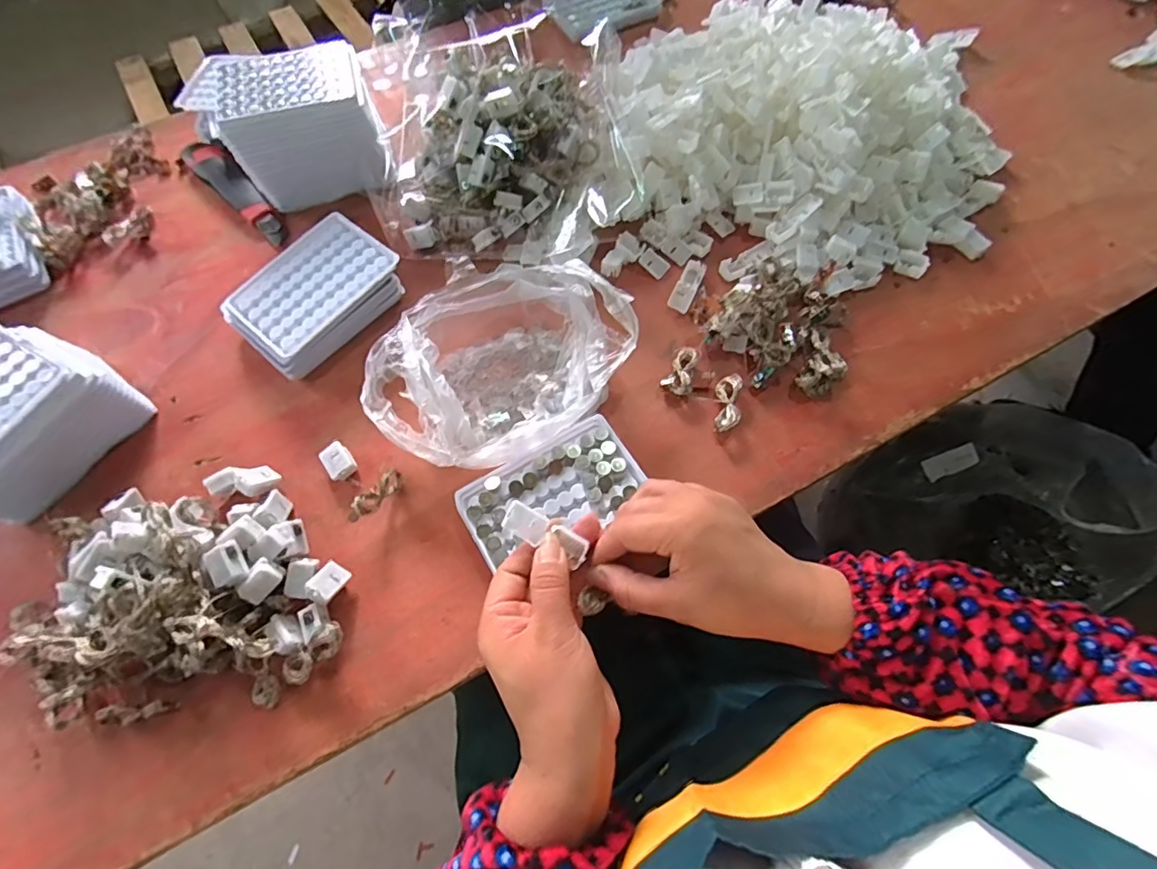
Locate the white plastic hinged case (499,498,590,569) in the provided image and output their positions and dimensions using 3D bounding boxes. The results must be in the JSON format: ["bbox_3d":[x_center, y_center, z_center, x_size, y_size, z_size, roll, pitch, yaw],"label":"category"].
[{"bbox_3d":[-0.020,0.060,0.327,0.054,0.009,0.019,25,68,6],"label":"white plastic hinged case"}]

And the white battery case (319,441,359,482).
[{"bbox_3d":[-0.192,0.022,0.423,0.022,0.014,0.026,-34,70,-13],"label":"white battery case"}]

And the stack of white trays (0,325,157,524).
[{"bbox_3d":[-0.440,-0.007,0.410,0.103,0.070,0.148,28,69,13],"label":"stack of white trays"}]

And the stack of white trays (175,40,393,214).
[{"bbox_3d":[-0.263,-0.298,0.519,0.139,0.092,0.114,-14,66,-5],"label":"stack of white trays"}]

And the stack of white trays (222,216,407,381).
[{"bbox_3d":[-0.235,-0.126,0.474,0.098,0.037,0.138,37,72,16],"label":"stack of white trays"}]

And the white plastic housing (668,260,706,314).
[{"bbox_3d":[0.101,-0.138,0.490,0.019,0.006,0.057,23,68,11],"label":"white plastic housing"}]

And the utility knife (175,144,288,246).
[{"bbox_3d":[-0.361,-0.251,0.550,0.047,0.020,0.166,-38,70,-15],"label":"utility knife"}]

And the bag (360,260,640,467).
[{"bbox_3d":[-0.065,-0.058,0.433,0.162,0.060,0.202,42,73,17],"label":"bag"}]

